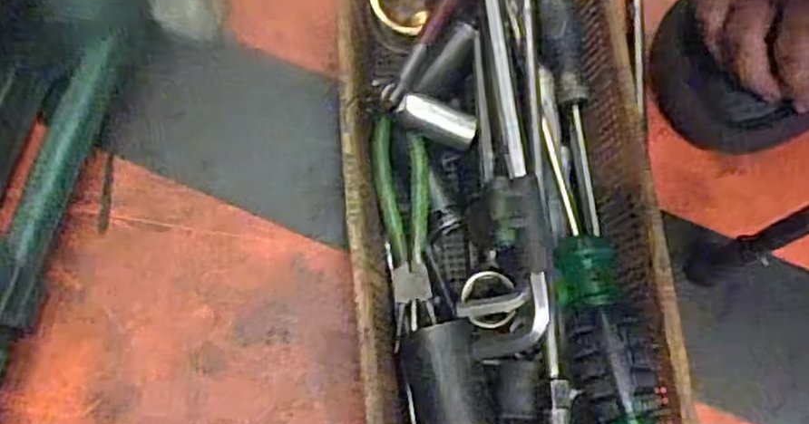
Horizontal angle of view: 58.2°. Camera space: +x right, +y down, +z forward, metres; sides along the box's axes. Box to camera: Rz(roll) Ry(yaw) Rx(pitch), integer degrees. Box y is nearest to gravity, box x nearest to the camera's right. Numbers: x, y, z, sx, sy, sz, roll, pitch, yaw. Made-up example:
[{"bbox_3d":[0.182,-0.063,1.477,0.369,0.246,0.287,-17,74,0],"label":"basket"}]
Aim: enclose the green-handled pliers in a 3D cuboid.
[{"bbox_3d":[0.001,0.004,0.400,0.030,0.018,0.109,-7,87,-5],"label":"green-handled pliers"}]

